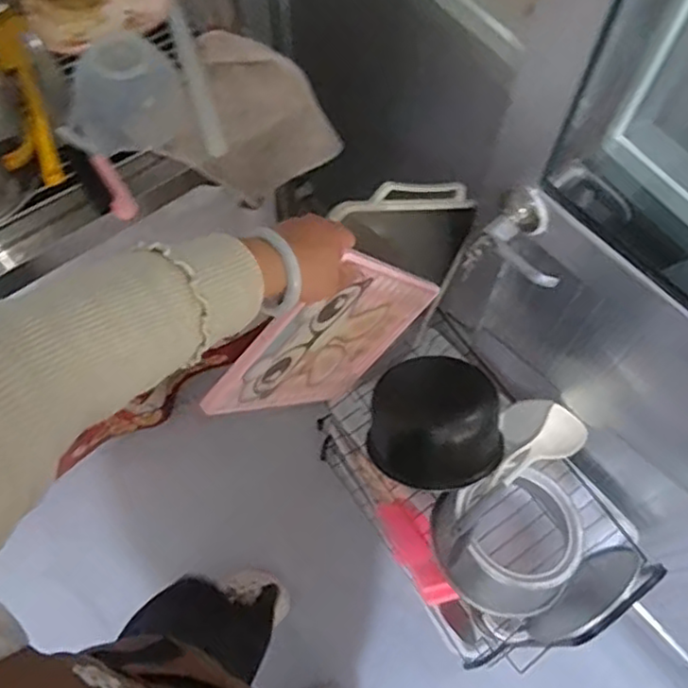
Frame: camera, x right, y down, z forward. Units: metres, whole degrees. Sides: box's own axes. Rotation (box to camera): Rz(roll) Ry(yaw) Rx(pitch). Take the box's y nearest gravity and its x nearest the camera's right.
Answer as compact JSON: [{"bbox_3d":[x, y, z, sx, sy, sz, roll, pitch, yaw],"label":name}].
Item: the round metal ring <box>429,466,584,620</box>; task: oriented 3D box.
[{"bbox_3d":[0.226,0.279,0.931,0.205,0.133,0.180,-10,63,-5],"label":"round metal ring"}]

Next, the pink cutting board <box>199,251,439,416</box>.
[{"bbox_3d":[-0.005,-0.002,0.803,0.229,0.339,0.013,-46,72,13],"label":"pink cutting board"}]

